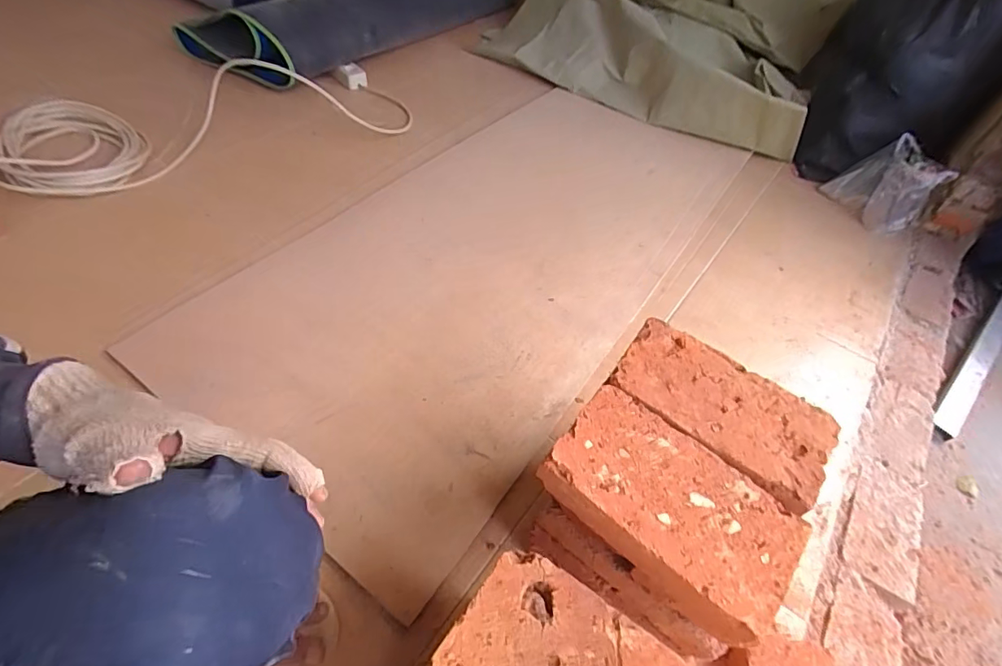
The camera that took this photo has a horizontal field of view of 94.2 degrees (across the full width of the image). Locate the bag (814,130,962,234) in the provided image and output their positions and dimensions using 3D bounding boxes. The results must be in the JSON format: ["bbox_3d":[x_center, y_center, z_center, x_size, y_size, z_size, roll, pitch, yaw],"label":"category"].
[{"bbox_3d":[0.828,-0.334,1.015,0.096,0.183,0.182,1,49,-6],"label":"bag"}]

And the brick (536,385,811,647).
[{"bbox_3d":[0.134,0.141,0.382,0.192,0.046,0.109,35,54,22],"label":"brick"}]

